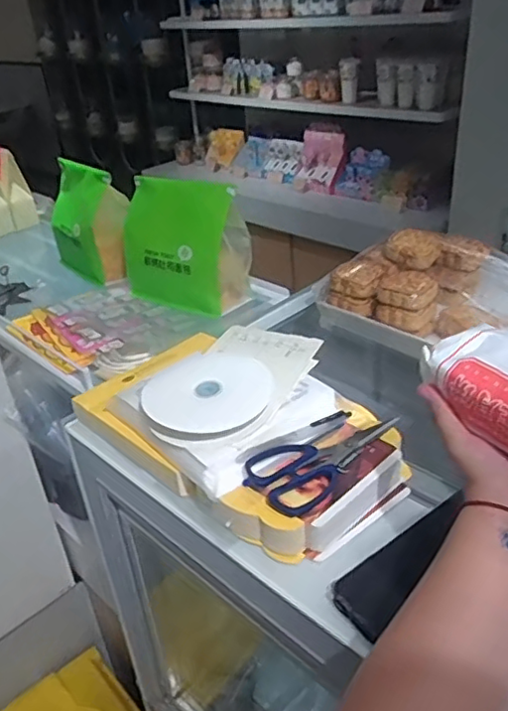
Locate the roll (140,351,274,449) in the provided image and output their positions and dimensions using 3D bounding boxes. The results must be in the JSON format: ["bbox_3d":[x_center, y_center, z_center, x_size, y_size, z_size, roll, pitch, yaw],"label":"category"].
[{"bbox_3d":[-0.048,0.047,0.677,0.138,0.031,0.121,-16,37,-12],"label":"roll"}]

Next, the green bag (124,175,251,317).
[{"bbox_3d":[-0.121,-0.193,1.037,0.232,0.205,0.104,23,46,35],"label":"green bag"}]

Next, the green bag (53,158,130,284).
[{"bbox_3d":[-0.326,-0.265,1.189,0.074,0.212,0.217,-29,41,-28],"label":"green bag"}]

